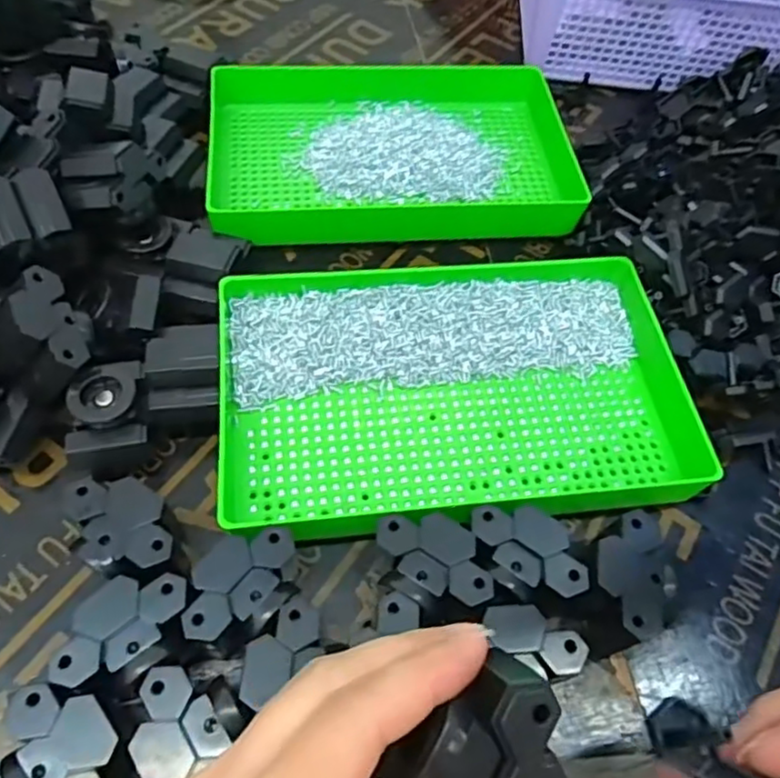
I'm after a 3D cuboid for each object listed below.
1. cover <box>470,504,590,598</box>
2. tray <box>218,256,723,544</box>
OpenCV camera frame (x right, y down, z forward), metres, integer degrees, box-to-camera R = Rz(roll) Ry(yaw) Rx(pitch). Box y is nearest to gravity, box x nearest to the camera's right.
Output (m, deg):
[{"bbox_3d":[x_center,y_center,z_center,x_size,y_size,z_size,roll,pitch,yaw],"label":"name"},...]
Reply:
[{"bbox_3d":[0.064,0.070,0.292,0.055,0.004,0.031,32,74,15],"label":"cover"},{"bbox_3d":[0.033,0.000,0.357,0.242,0.040,0.153,-5,59,-8],"label":"tray"}]

